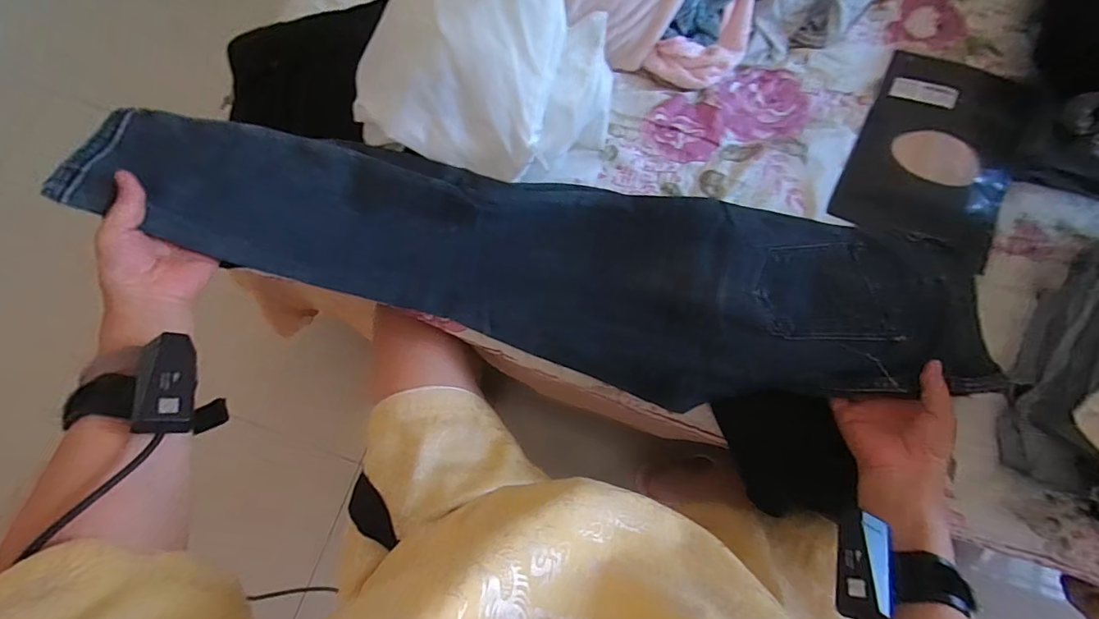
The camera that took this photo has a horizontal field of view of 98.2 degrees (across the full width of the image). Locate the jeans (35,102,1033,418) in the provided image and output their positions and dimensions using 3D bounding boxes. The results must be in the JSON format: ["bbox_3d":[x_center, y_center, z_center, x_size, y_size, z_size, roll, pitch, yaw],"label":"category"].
[{"bbox_3d":[-0.005,-0.048,0.477,0.798,0.125,0.202,11,74,-1],"label":"jeans"}]

